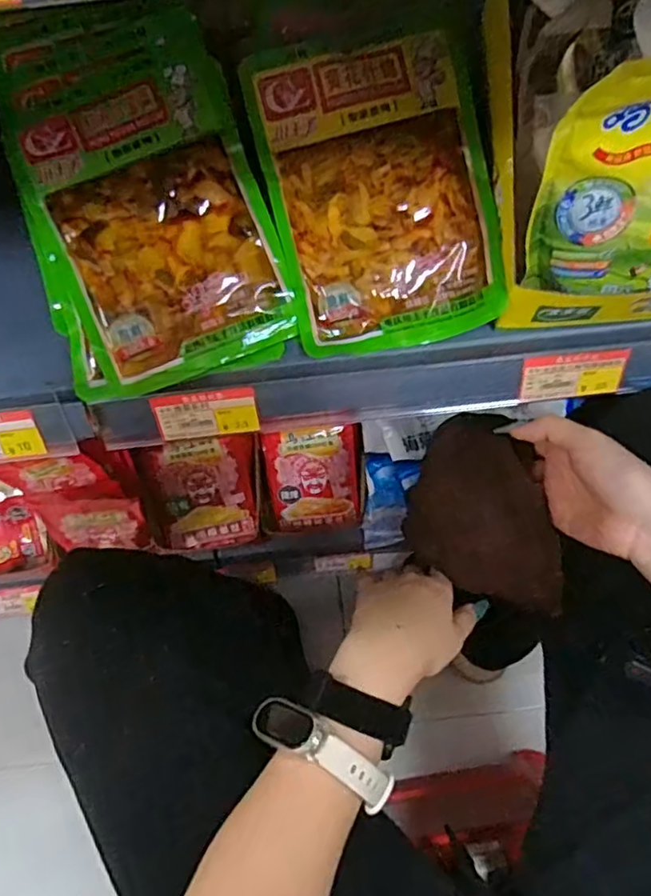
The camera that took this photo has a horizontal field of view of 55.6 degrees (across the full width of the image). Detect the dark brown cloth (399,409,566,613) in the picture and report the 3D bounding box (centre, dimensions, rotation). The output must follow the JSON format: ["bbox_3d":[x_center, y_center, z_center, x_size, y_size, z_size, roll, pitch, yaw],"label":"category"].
[{"bbox_3d":[0.129,0.043,0.461,0.122,0.040,0.118,22,107,25],"label":"dark brown cloth"}]

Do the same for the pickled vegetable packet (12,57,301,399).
[{"bbox_3d":[-0.108,-0.139,0.393,0.131,0.011,0.183,-21,94,-2],"label":"pickled vegetable packet"}]

